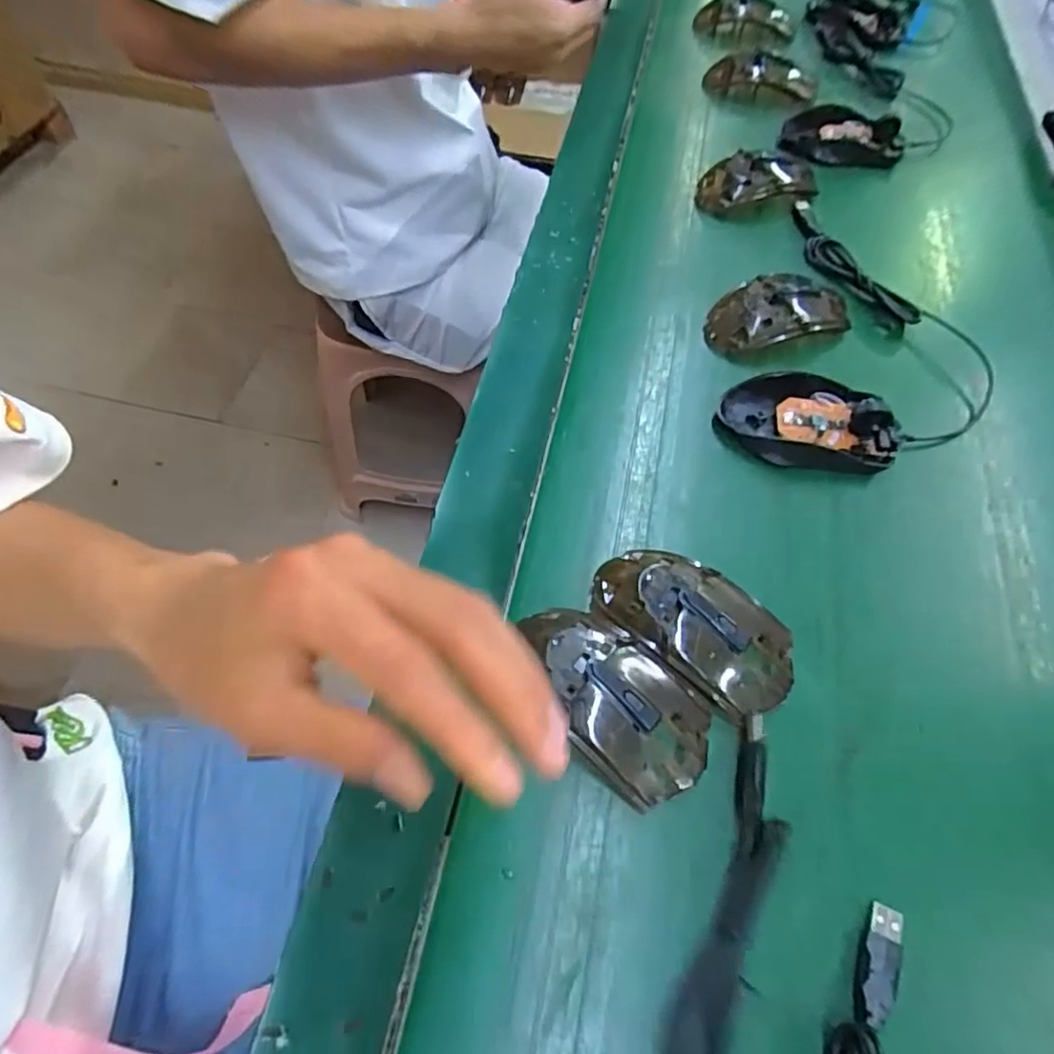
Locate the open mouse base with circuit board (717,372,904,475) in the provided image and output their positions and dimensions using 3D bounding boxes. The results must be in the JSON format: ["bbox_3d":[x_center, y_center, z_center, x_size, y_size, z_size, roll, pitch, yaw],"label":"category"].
[{"bbox_3d":[0.182,-0.068,0.405,0.108,0.024,0.067,2,59,-2],"label":"open mouse base with circuit board"}]

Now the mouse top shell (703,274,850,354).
[{"bbox_3d":[0.181,-0.151,0.450,0.106,0.031,0.053,-12,61,-10],"label":"mouse top shell"}]

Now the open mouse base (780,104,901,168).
[{"bbox_3d":[0.285,-0.356,0.580,0.099,0.024,0.068,-10,61,-7],"label":"open mouse base"}]

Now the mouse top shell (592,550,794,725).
[{"bbox_3d":[0.088,0.048,0.329,0.107,0.027,0.061,37,64,18],"label":"mouse top shell"}]

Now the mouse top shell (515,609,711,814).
[{"bbox_3d":[0.040,0.082,0.308,0.104,0.031,0.060,38,64,18],"label":"mouse top shell"}]

